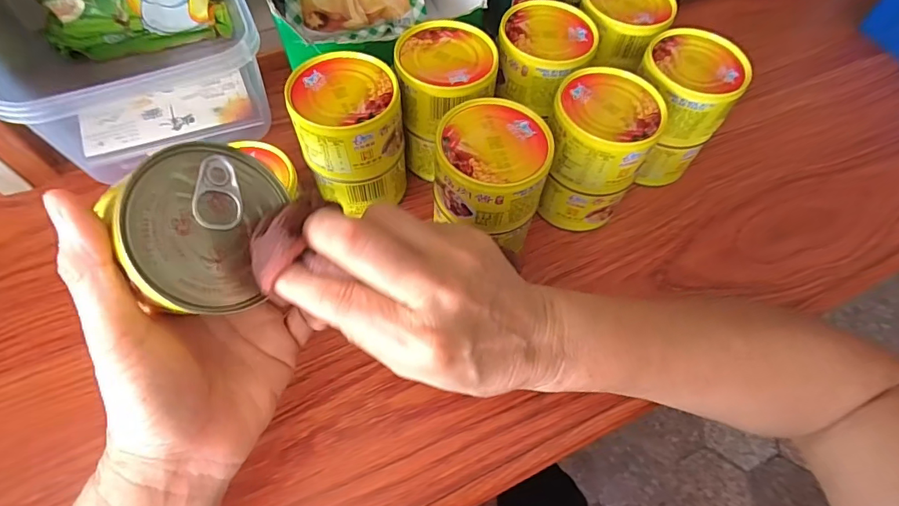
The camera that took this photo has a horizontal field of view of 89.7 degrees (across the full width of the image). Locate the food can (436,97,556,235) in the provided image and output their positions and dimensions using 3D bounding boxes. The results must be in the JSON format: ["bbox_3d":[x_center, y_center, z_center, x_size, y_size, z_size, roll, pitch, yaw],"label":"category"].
[{"bbox_3d":[0.027,-0.056,0.294,0.068,0.048,0.071,1,61,-2],"label":"food can"}]

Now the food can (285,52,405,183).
[{"bbox_3d":[-0.070,-0.091,0.309,0.068,0.051,0.069,1,61,-2],"label":"food can"}]

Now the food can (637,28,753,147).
[{"bbox_3d":[0.174,-0.122,0.336,0.066,0.049,0.071,1,61,-2],"label":"food can"}]

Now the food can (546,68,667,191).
[{"bbox_3d":[0.104,-0.084,0.310,0.070,0.053,0.065,1,61,-2],"label":"food can"}]

